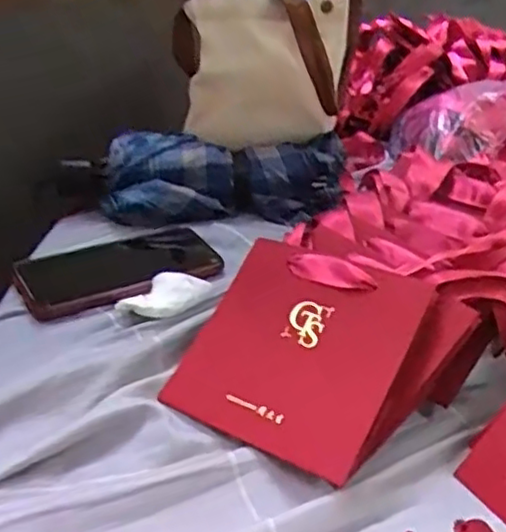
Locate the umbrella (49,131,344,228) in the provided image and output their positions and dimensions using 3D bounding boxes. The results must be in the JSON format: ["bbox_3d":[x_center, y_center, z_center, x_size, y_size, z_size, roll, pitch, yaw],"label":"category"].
[{"bbox_3d":[-0.050,-0.085,0.655,0.276,0.061,0.075,-3,34,-13],"label":"umbrella"}]

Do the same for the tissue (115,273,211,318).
[{"bbox_3d":[-0.065,0.021,0.520,0.042,0.012,0.065,29,40,32],"label":"tissue"}]

